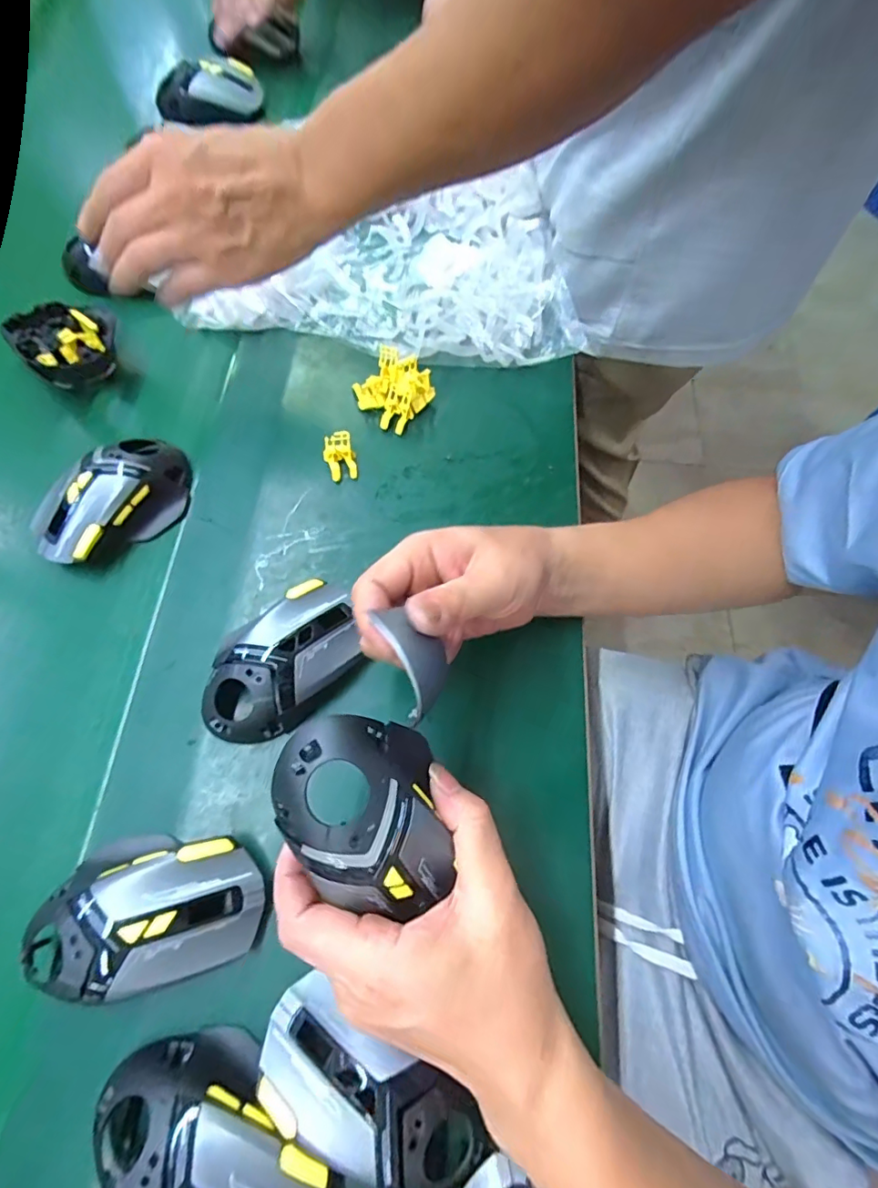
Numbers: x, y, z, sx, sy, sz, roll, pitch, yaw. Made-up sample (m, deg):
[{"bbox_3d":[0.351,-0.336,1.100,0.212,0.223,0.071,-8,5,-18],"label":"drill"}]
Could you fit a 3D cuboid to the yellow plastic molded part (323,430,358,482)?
[{"bbox_3d":[-0.078,-0.107,0.402,0.023,0.026,0.028,-12,69,-8],"label":"yellow plastic molded part"}]

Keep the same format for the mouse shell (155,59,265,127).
[{"bbox_3d":[-0.276,-0.601,0.613,0.119,0.037,0.054,-4,68,-5],"label":"mouse shell"}]

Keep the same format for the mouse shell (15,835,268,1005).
[{"bbox_3d":[-0.156,0.164,0.267,0.116,0.035,0.068,-8,68,-7],"label":"mouse shell"}]

